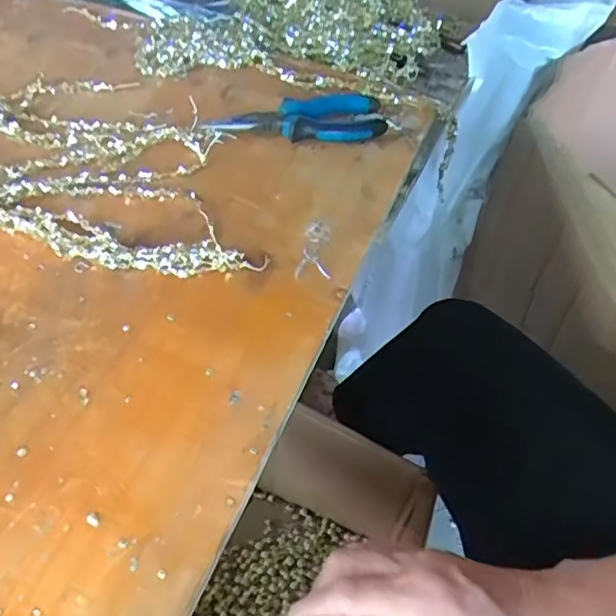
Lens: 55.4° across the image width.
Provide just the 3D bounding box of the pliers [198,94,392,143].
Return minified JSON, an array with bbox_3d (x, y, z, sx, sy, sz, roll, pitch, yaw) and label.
[{"bbox_3d":[-0.009,-0.160,0.500,0.147,0.021,0.046,-6,55,-9],"label":"pliers"}]

